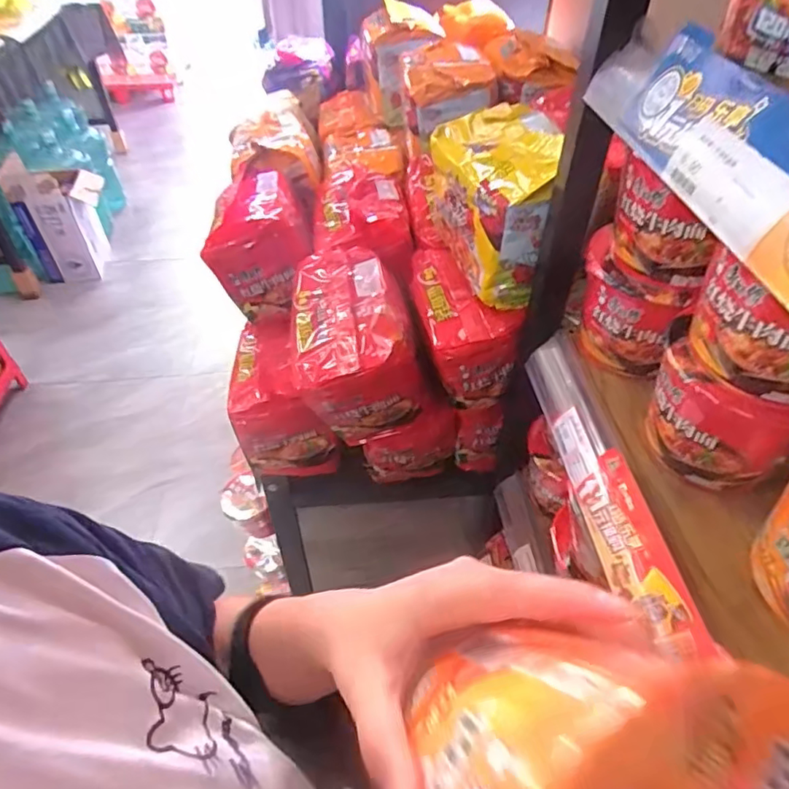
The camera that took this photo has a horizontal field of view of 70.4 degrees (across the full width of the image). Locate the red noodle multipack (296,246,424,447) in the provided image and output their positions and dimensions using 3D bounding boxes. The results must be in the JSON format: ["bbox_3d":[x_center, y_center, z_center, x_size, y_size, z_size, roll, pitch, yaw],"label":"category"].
[{"bbox_3d":[-0.043,-0.060,0.701,0.144,0.154,0.188,-5,47,-4],"label":"red noodle multipack"}]

